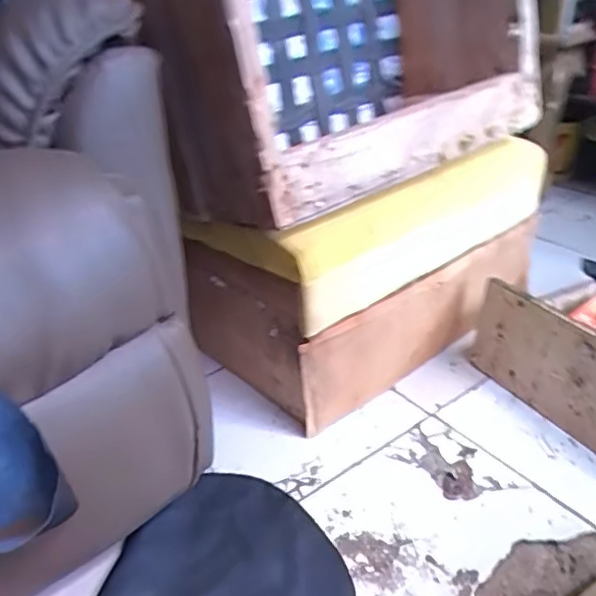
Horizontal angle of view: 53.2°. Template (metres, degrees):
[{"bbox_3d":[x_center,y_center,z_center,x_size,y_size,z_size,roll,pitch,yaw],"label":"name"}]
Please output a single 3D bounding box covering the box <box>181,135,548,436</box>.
[{"bbox_3d":[0.115,-0.066,0.938,0.492,0.301,0.284,-28,38,-32],"label":"box"}]

